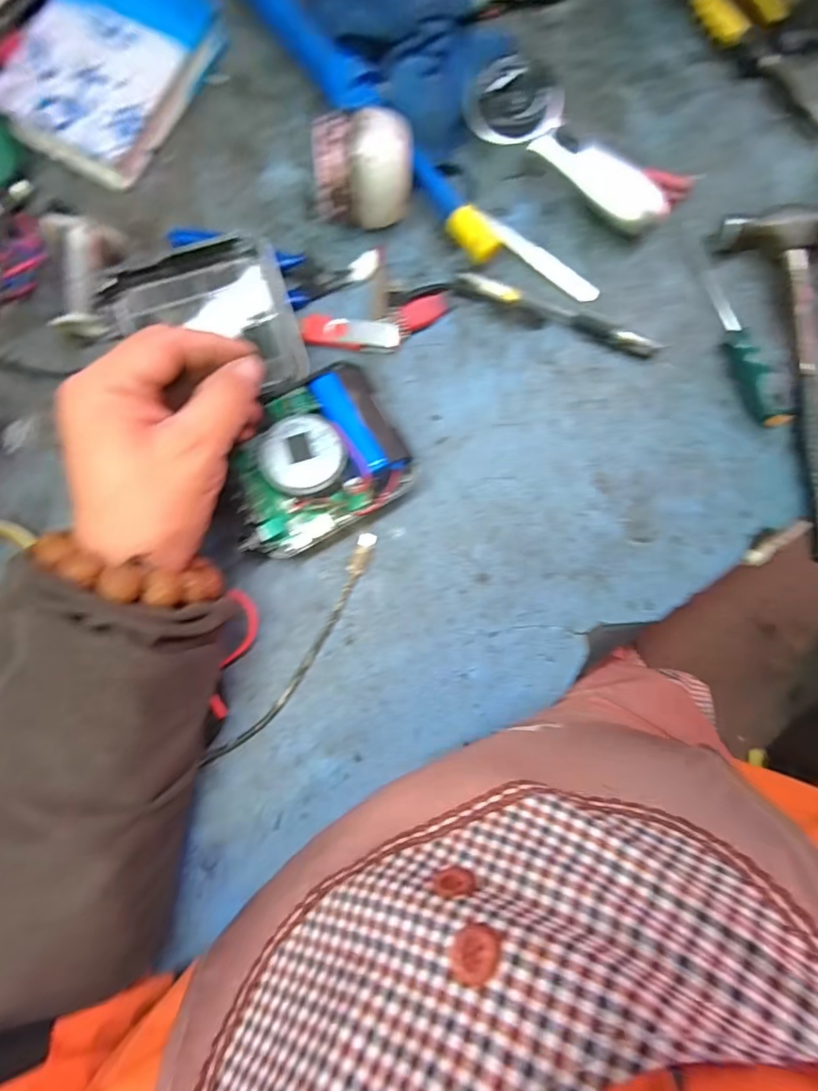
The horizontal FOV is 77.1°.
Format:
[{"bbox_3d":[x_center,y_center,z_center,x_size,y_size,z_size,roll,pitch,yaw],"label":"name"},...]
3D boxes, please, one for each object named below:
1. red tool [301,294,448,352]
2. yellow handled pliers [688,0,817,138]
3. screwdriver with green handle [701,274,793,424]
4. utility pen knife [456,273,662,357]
[{"bbox_3d":[-0.022,-0.149,0.350,0.099,0.008,0.032,-10,85,-3],"label":"red tool"},{"bbox_3d":[0.268,-0.375,0.387,0.057,0.012,0.148,-29,86,-5],"label":"yellow handled pliers"},{"bbox_3d":[0.233,-0.139,0.355,0.021,0.015,0.120,-14,85,-4],"label":"screwdriver with green handle"},{"bbox_3d":[0.104,-0.162,0.356,0.145,0.011,0.015,20,84,0],"label":"utility pen knife"}]

